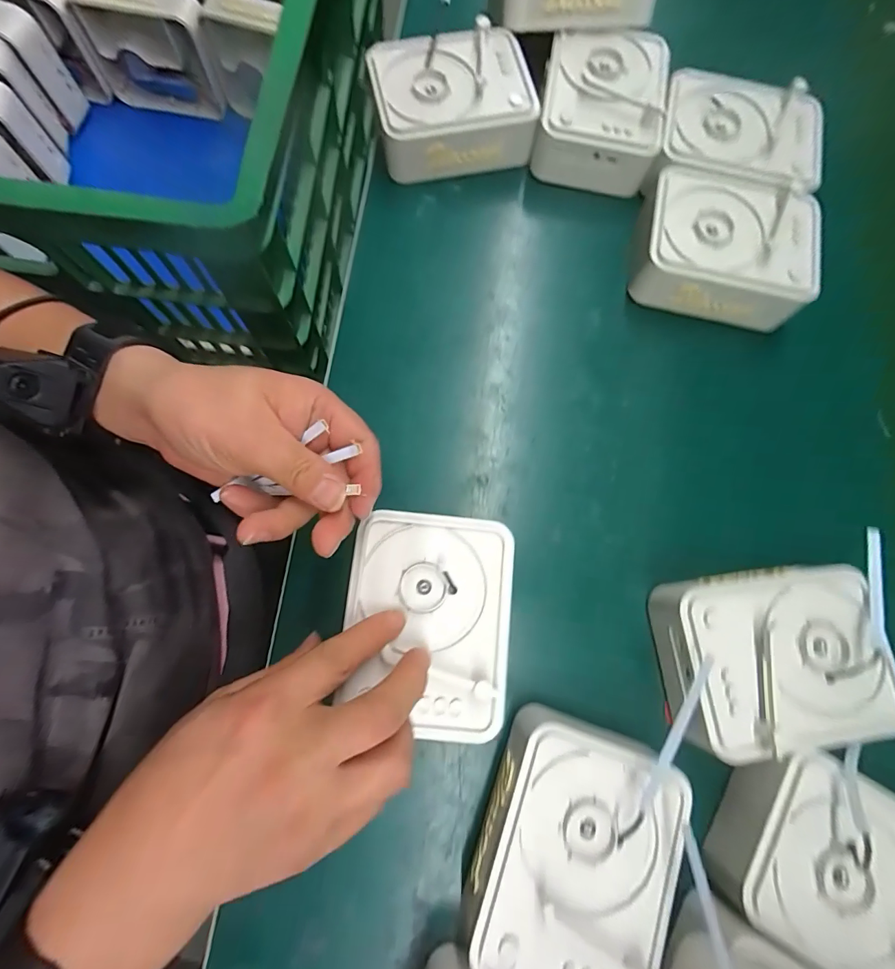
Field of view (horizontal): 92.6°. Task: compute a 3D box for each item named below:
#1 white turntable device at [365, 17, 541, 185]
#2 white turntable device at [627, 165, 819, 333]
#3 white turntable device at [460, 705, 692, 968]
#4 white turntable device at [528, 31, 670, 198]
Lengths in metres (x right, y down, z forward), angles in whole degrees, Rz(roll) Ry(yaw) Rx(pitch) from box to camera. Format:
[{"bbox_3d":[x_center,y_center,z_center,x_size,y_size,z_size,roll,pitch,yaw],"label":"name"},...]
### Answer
[{"bbox_3d":[0.004,-0.314,0.358,0.125,0.050,0.092,-11,79,-6],"label":"white turntable device"},{"bbox_3d":[0.214,-0.187,0.338,0.121,0.051,0.097,14,77,-1],"label":"white turntable device"},{"bbox_3d":[0.073,0.208,0.245,0.106,0.048,0.131,19,77,3],"label":"white turntable device"},{"bbox_3d":[0.130,-0.320,0.366,0.099,0.051,0.122,12,77,-1],"label":"white turntable device"}]

